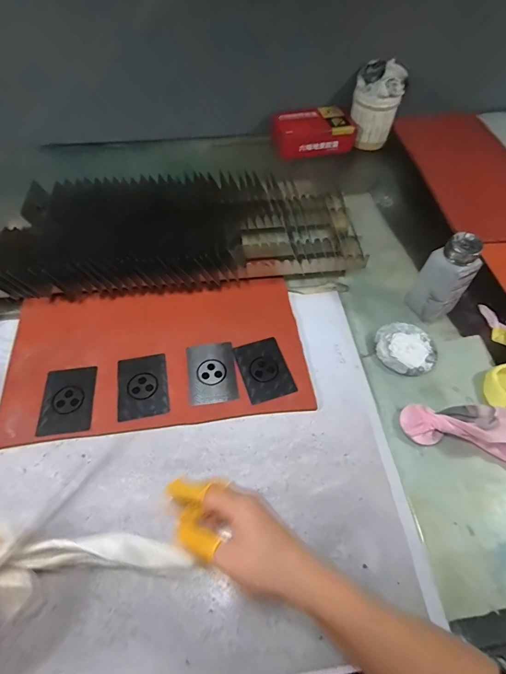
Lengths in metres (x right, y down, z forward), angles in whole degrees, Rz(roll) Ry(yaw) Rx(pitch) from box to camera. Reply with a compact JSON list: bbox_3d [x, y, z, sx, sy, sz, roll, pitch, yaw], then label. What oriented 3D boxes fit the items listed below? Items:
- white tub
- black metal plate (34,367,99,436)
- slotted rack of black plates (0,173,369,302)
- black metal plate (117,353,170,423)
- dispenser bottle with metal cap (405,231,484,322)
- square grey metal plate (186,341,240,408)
[{"bbox_3d":[0.256,-0.481,0.766,0.094,0.122,0.101,13,57,8],"label":"white tub"},{"bbox_3d":[-0.226,0.077,0.449,0.058,0.005,0.086,-4,53,-8],"label":"black metal plate"},{"bbox_3d":[-0.107,-0.163,0.546,0.544,0.102,0.176,-7,57,-5],"label":"slotted rack of black plates"},{"bbox_3d":[-0.139,0.061,0.460,0.060,0.004,0.084,-10,58,-6],"label":"black metal plate"},{"bbox_3d":[0.254,-0.076,0.492,0.052,0.122,0.057,-30,62,-18],"label":"dispenser bottle with metal cap"},{"bbox_3d":[-0.052,0.046,0.470,0.061,0.004,0.082,-8,57,-5],"label":"square grey metal plate"}]

